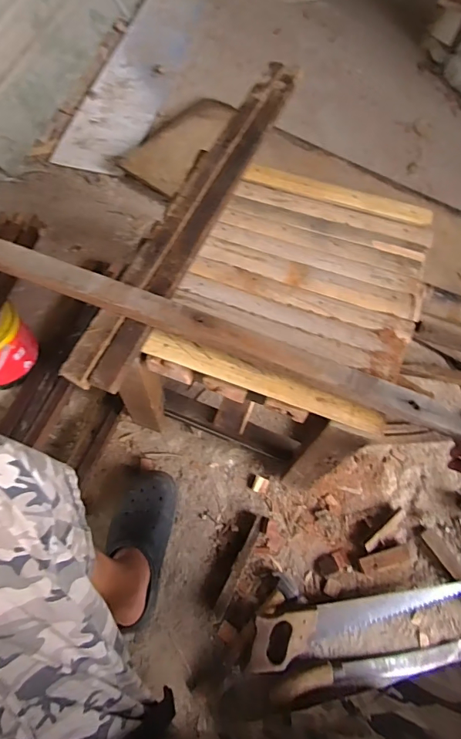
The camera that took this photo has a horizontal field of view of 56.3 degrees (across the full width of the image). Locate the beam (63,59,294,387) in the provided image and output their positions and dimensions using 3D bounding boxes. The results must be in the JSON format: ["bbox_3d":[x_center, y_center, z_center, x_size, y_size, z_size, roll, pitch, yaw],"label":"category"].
[{"bbox_3d":[-0.041,-0.245,0.621,0.072,0.034,0.636,22,65,8],"label":"beam"}]

